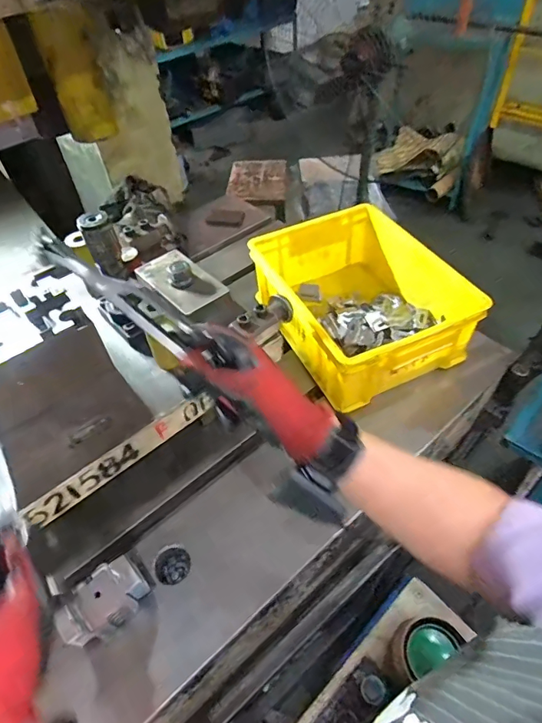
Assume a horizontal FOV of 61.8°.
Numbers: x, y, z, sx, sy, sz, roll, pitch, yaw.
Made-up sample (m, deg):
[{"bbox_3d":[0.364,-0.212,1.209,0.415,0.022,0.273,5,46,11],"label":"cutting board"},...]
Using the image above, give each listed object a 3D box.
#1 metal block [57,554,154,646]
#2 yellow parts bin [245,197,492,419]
[{"bbox_3d":[-0.187,0.271,0.510,0.091,0.055,0.059,-32,54,-22],"label":"metal block"},{"bbox_3d":[0.144,-0.100,0.776,0.252,0.143,0.334,-22,51,-14],"label":"yellow parts bin"}]

